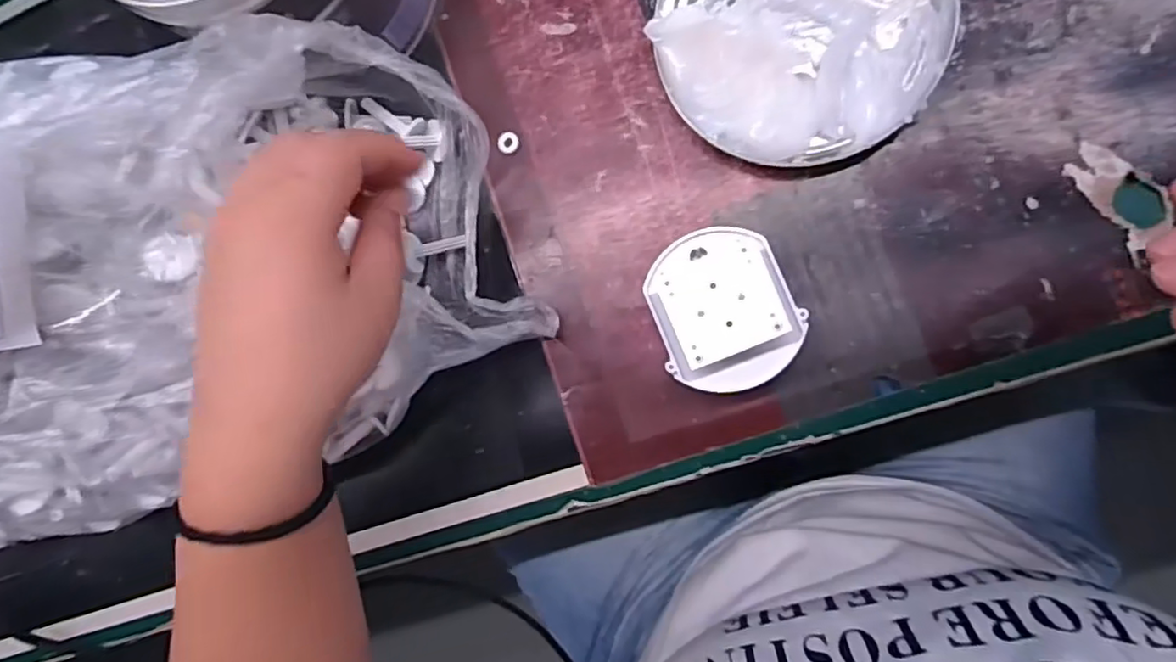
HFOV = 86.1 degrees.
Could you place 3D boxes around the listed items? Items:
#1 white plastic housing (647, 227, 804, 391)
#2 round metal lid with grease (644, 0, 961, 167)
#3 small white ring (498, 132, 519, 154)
[{"bbox_3d":[0.060,-0.009,0.280,0.058,0.044,0.068,-16,86,10],"label":"white plastic housing"},{"bbox_3d":[0.095,-0.141,0.285,0.124,0.022,0.128,-34,83,8],"label":"round metal lid with grease"},{"bbox_3d":[-0.041,-0.096,0.321,0.010,0.004,0.010,0,89,9],"label":"small white ring"}]

